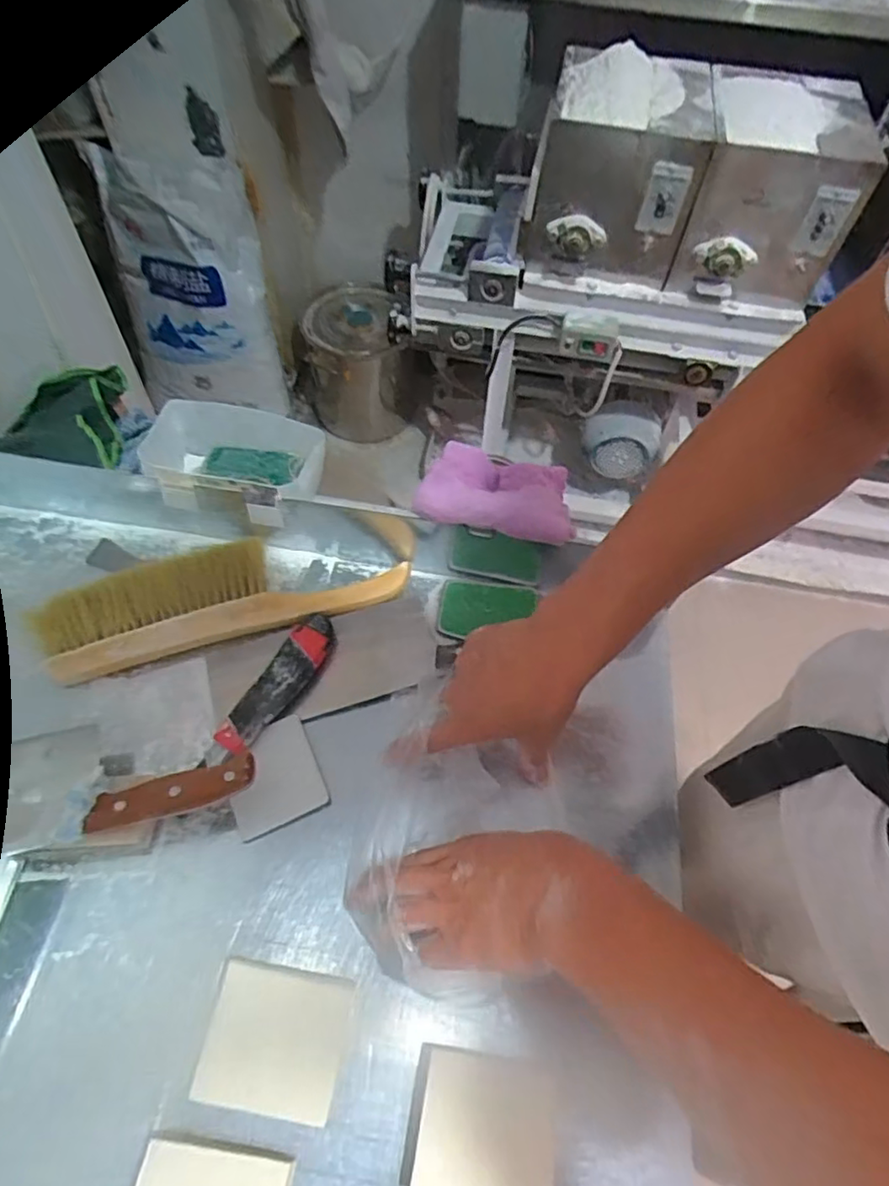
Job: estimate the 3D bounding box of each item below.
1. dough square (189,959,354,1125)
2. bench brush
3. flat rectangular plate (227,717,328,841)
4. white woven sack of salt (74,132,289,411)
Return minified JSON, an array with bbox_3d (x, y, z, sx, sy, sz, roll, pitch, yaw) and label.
[{"bbox_3d":[-0.115,0.304,0.430,0.090,0.018,0.079,9,59,2],"label":"dough square"},{"bbox_3d":[-0.206,0.000,0.596,0.328,0.033,0.089,-15,61,-12],"label":"bench brush"},{"bbox_3d":[-0.144,0.153,0.529,0.074,0.005,0.084,-21,61,-14],"label":"flat rectangular plate"},{"bbox_3d":[-0.579,-0.677,1.452,0.324,0.562,0.118,4,59,-1],"label":"white woven sack of salt"}]

